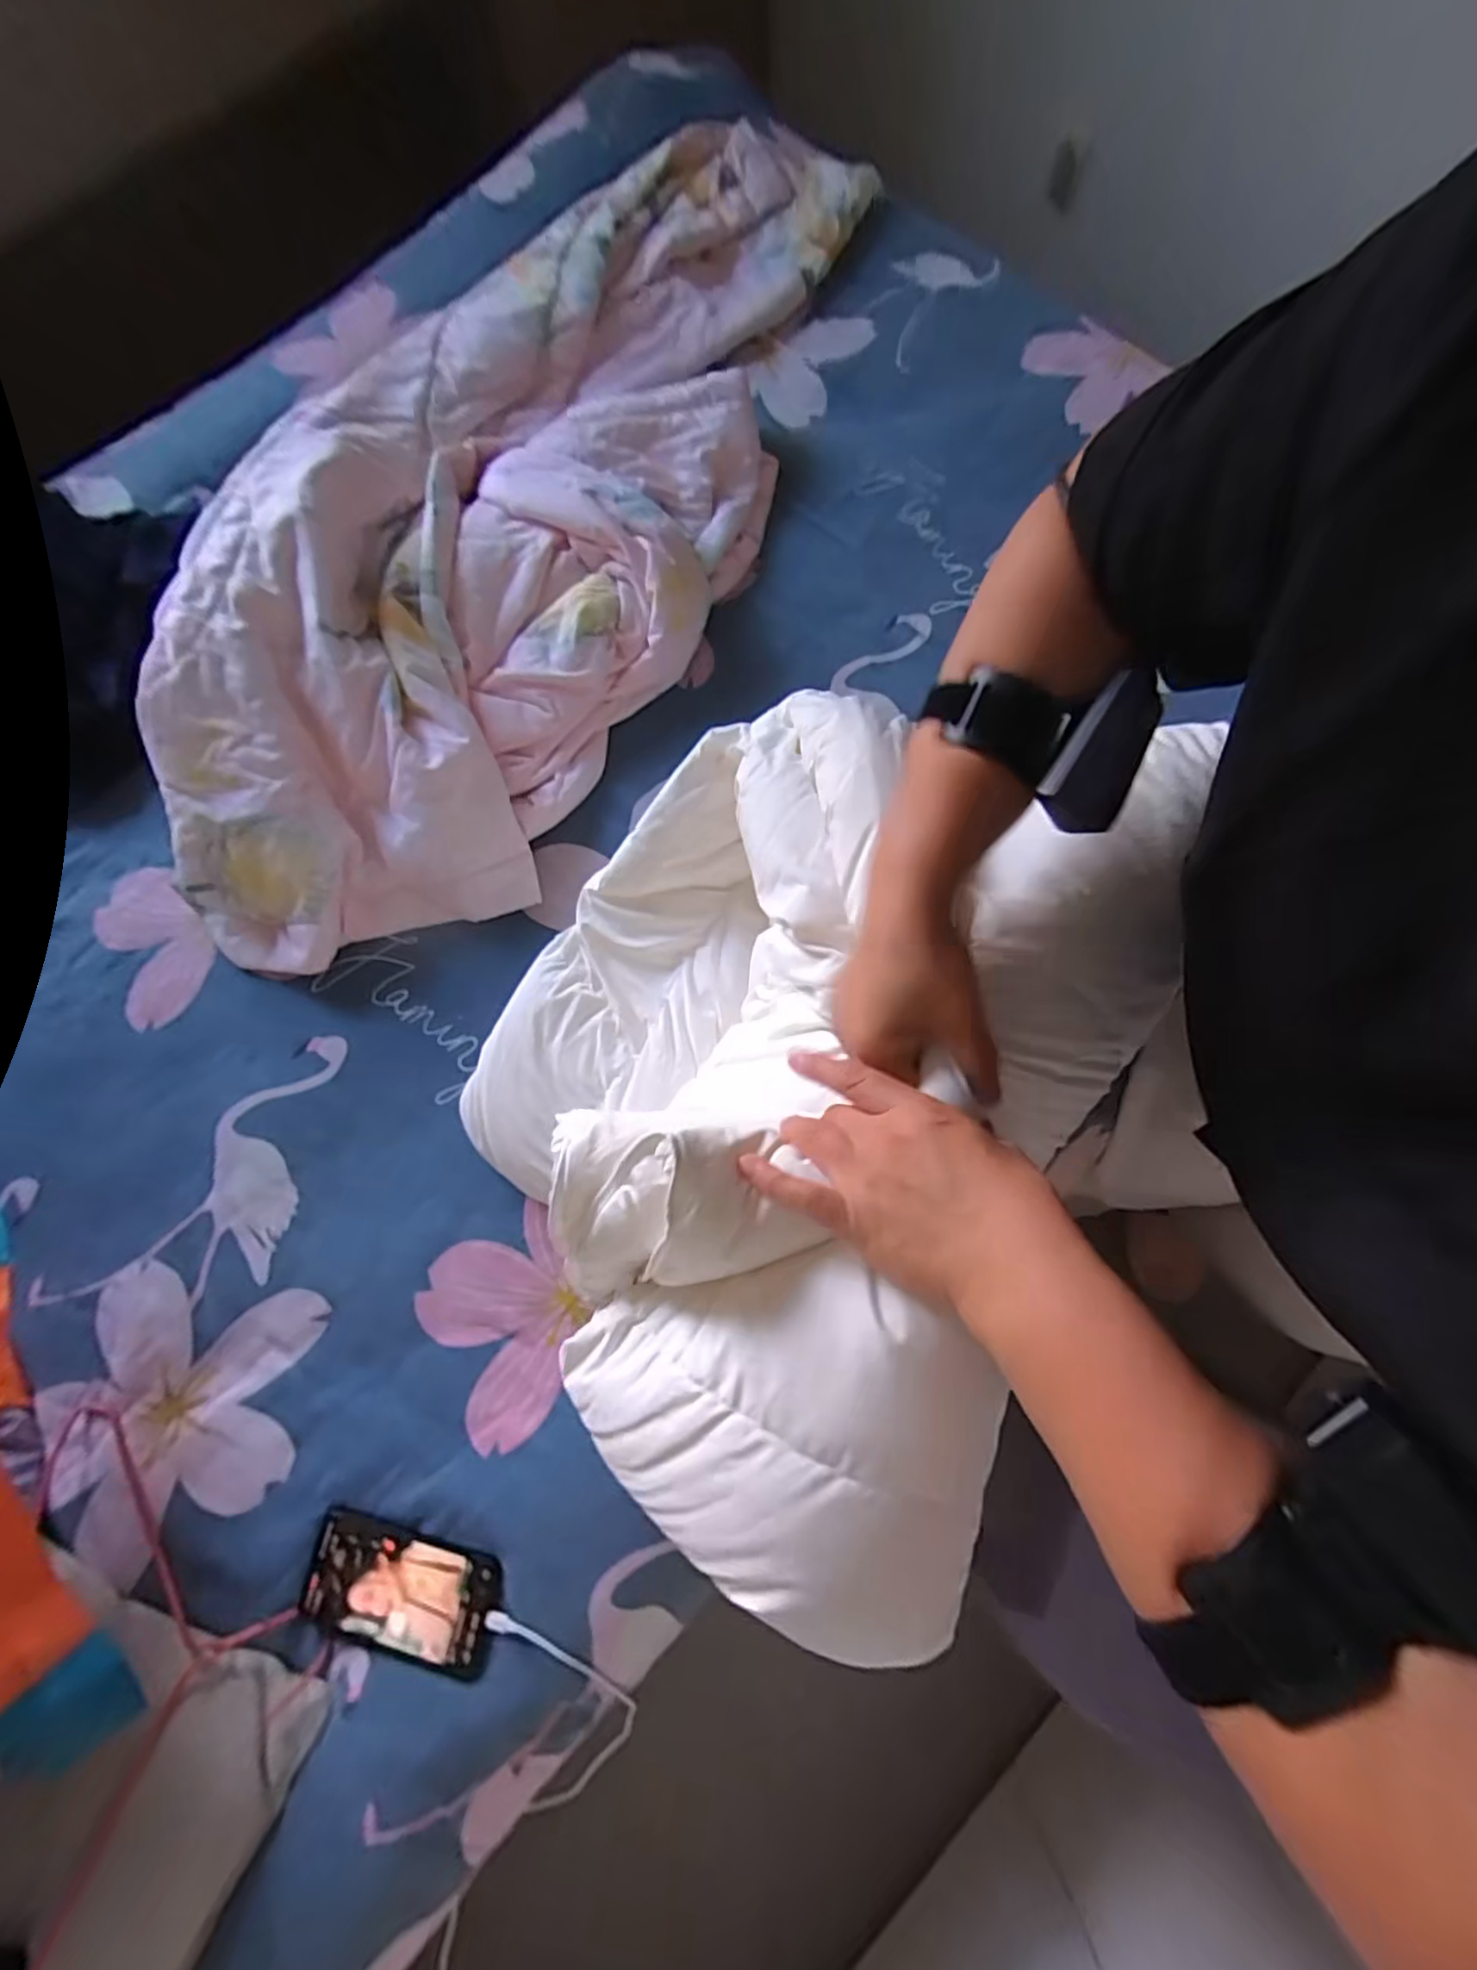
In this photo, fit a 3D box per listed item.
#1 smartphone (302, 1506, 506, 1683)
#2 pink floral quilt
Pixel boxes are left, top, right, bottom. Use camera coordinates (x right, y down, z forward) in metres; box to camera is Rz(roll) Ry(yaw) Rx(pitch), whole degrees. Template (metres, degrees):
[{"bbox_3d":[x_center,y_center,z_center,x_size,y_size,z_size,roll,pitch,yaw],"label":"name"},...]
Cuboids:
[{"bbox_3d":[-0.283,0.507,0.572,0.173,0.006,0.084,8,71,11],"label":"smartphone"},{"bbox_3d":[-0.217,-0.576,0.774,0.419,0.164,1.233,25,79,7],"label":"pink floral quilt"}]

